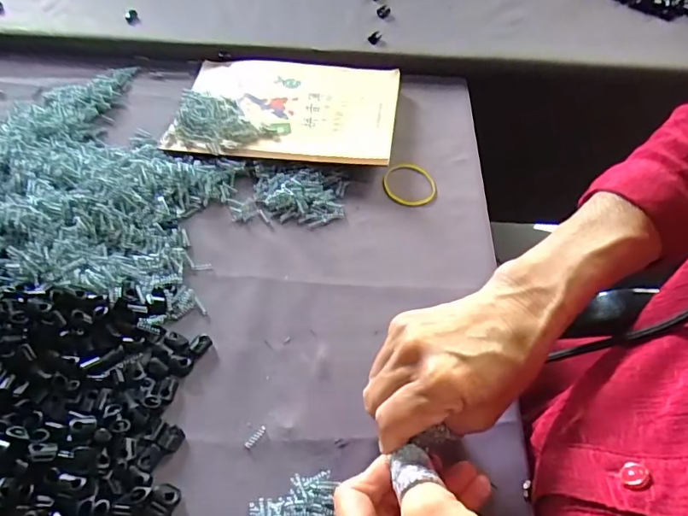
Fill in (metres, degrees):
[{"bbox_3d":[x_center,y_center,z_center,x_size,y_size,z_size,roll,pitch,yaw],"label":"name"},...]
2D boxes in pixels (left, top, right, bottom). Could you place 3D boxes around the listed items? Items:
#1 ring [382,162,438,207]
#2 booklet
[{"bbox_3d":[0.057,-0.065,0.428,0.045,0.007,0.045,1,54,-2],"label":"ring"},{"bbox_3d":[-0.053,-0.146,0.473,0.200,0.015,0.142,8,54,3],"label":"booklet"}]

